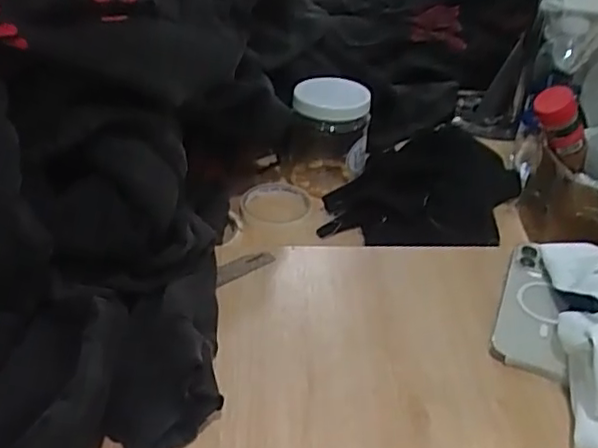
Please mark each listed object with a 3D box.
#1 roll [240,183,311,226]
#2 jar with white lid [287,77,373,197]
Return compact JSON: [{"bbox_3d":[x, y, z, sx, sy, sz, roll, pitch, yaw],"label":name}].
[{"bbox_3d":[-0.028,-0.027,0.762,0.084,0.009,0.091,2,35,-1],"label":"roll"},{"bbox_3d":[0.035,-0.109,0.785,0.092,0.120,0.096,2,35,-1],"label":"jar with white lid"}]

